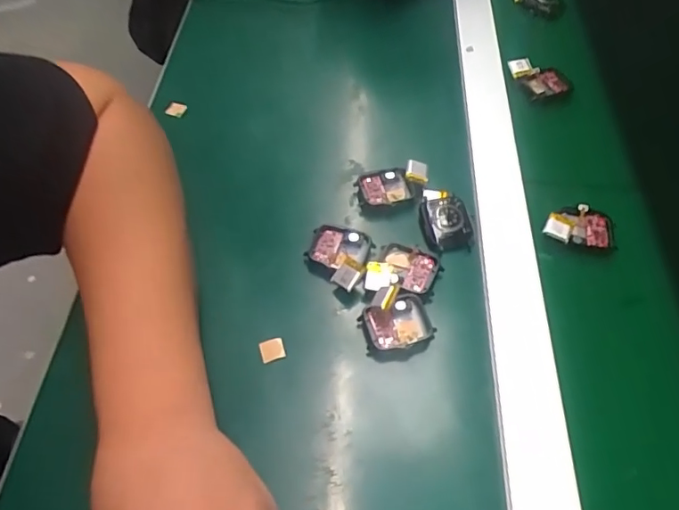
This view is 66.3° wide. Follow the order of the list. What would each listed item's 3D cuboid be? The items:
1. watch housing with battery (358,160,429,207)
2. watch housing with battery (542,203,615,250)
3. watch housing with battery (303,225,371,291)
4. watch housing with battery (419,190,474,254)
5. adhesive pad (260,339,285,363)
[{"bbox_3d":[0.045,-0.057,0.421,0.055,0.013,0.034,-6,56,-4],"label":"watch housing with battery"},{"bbox_3d":[0.184,-0.024,0.399,0.056,0.015,0.035,4,56,3],"label":"watch housing with battery"},{"bbox_3d":[-0.002,0.000,0.383,0.047,0.018,0.051,0,56,0],"label":"watch housing with battery"},{"bbox_3d":[0.081,-0.027,0.399,0.034,0.018,0.051,-8,56,-6],"label":"watch housing with battery"},{"bbox_3d":[-0.046,0.064,0.352,0.015,0.005,0.014,-15,57,-10],"label":"adhesive pad"}]

